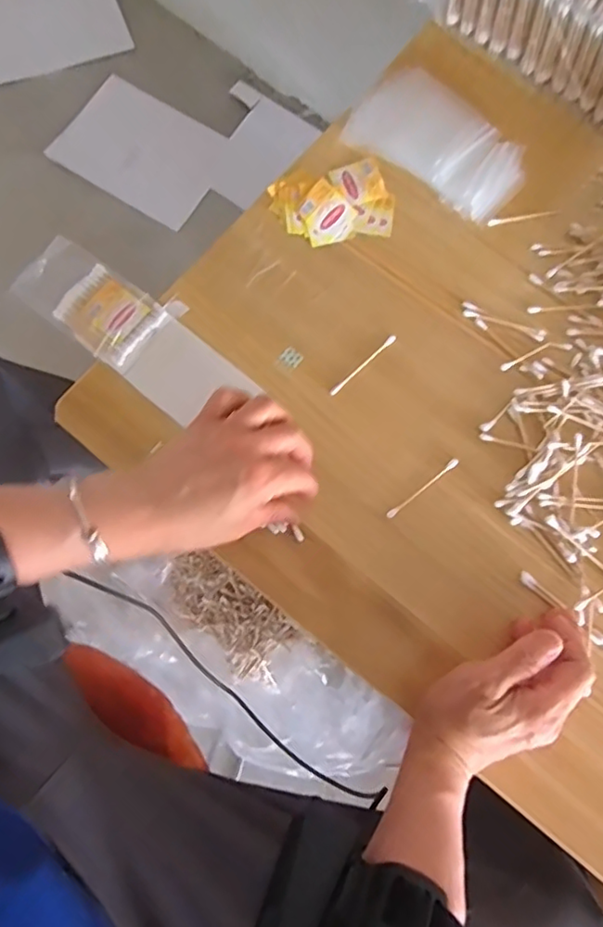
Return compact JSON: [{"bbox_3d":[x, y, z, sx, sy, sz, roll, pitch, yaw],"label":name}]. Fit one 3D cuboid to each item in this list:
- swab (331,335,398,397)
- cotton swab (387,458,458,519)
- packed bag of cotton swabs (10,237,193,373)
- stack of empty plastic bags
[{"bbox_3d":[0.050,-0.080,0.469,0.072,0.004,0.006,-43,82,-10],"label":"swab"},{"bbox_3d":[0.094,0.019,0.449,0.072,0.004,0.006,-38,81,-9],"label":"cotton swab"},{"bbox_3d":[-0.168,-0.130,0.471,0.121,0.017,0.072,32,78,6],"label":"packed bag of cotton swabs"},{"bbox_3d":[0.125,-0.286,0.515,0.153,0.026,0.091,35,78,6],"label":"stack of empty plastic bags"}]

